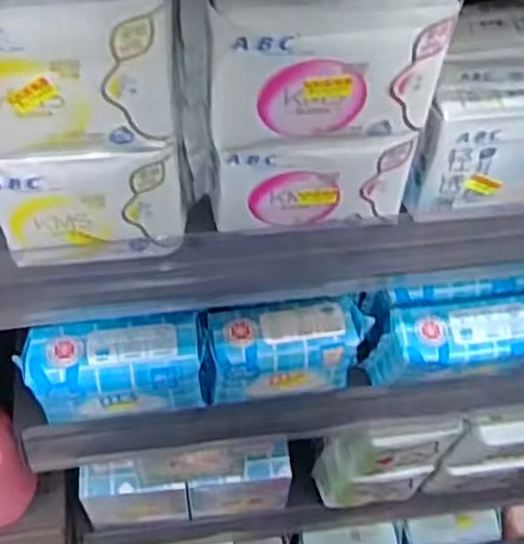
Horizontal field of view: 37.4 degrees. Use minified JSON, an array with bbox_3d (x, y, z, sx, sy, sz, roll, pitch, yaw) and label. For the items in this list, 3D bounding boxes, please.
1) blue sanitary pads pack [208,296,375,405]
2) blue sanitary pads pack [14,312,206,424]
[{"bbox_3d":[0.020,0.061,0.606,0.119,0.072,0.052,-7,58,-8],"label":"blue sanitary pads pack"},{"bbox_3d":[-0.111,0.075,0.589,0.126,0.067,0.056,-4,58,-6],"label":"blue sanitary pads pack"}]

